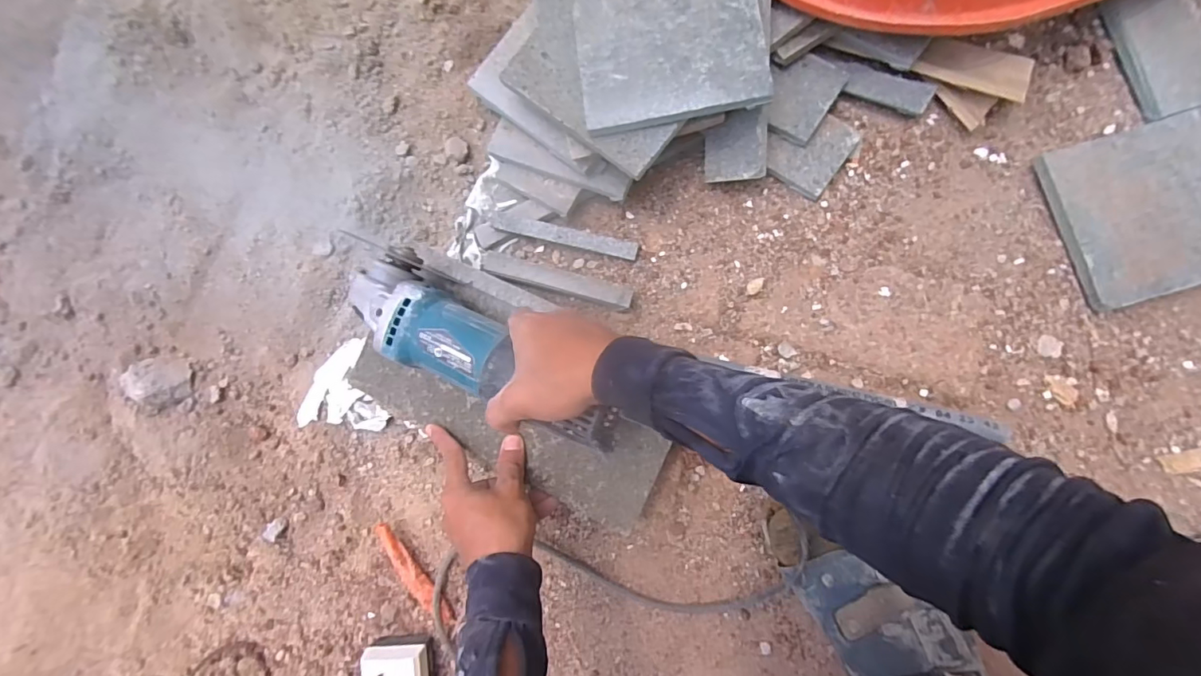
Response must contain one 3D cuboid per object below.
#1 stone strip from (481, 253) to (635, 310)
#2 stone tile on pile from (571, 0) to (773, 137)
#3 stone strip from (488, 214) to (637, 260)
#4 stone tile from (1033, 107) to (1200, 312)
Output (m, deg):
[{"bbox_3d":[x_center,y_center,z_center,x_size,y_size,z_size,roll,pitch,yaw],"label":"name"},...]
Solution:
[{"bbox_3d":[-0.045,-0.057,0.503,0.156,0.026,0.020,17,89,8],"label":"stone strip"},{"bbox_3d":[0.054,-0.245,0.414,0.146,0.012,0.137,-8,86,7],"label":"stone tile on pile"},{"bbox_3d":[-0.036,-0.101,0.504,0.146,0.020,0.016,13,89,8],"label":"stone strip"},{"bbox_3d":[0.466,-0.109,0.421,0.156,0.021,0.137,-16,85,6],"label":"stone tile"}]

